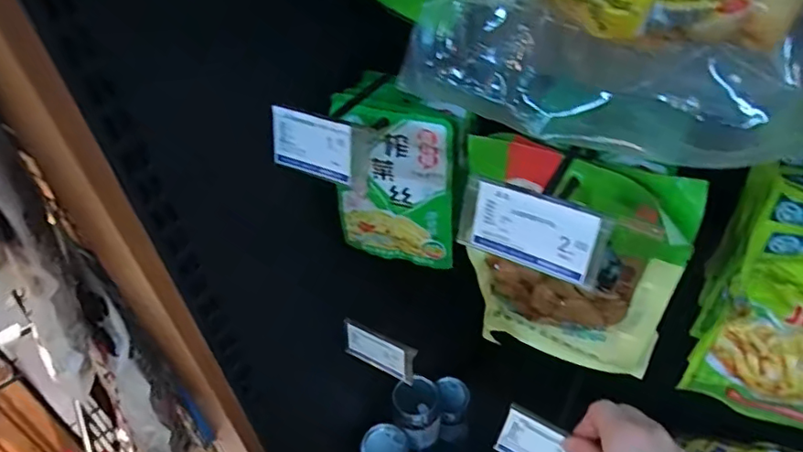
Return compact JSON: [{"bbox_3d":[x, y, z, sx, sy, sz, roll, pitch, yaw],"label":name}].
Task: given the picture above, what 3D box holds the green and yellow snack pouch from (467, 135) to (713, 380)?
[{"bbox_3d":[0.122,0.032,0.411,0.148,0.190,0.039,16,48,21],"label":"green and yellow snack pouch"}]

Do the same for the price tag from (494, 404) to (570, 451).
[{"bbox_3d":[0.112,0.179,0.445,0.065,0.044,0.006,21,9,22],"label":"price tag"}]

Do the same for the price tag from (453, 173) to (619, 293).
[{"bbox_3d":[0.070,0.003,0.297,0.078,0.043,0.005,21,30,25],"label":"price tag"}]

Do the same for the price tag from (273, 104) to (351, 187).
[{"bbox_3d":[-0.060,-0.053,0.369,0.065,0.040,0.006,20,31,26],"label":"price tag"}]

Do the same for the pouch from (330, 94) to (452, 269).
[{"bbox_3d":[-0.006,-0.029,0.467,0.100,0.155,0.025,19,49,23],"label":"pouch"}]

